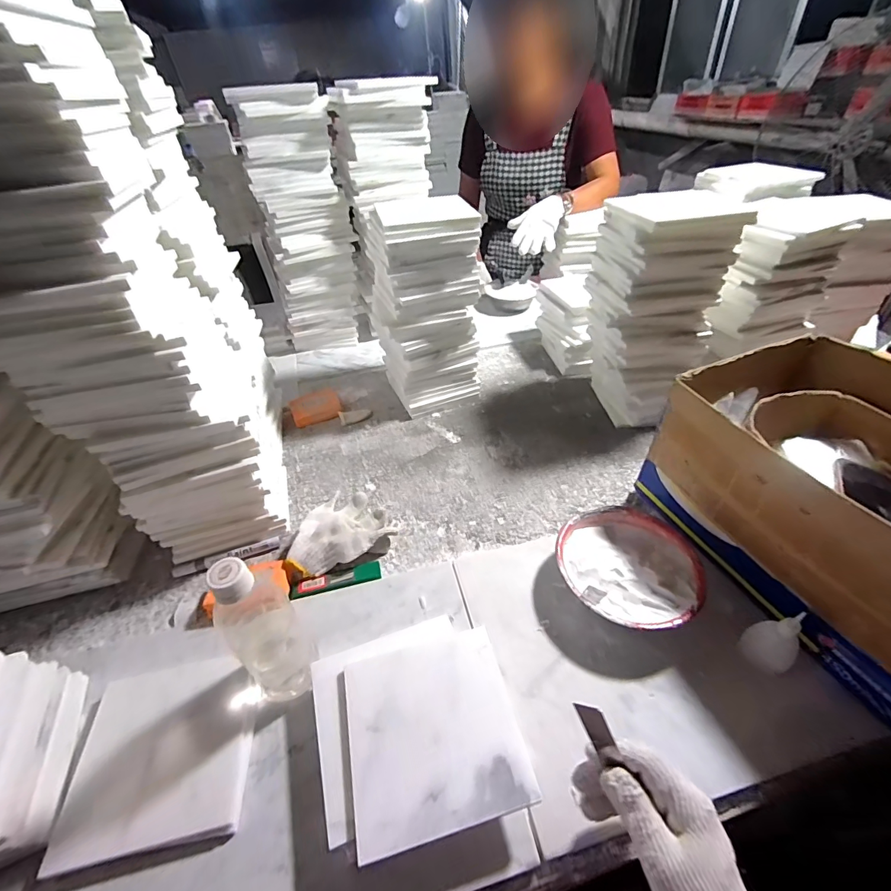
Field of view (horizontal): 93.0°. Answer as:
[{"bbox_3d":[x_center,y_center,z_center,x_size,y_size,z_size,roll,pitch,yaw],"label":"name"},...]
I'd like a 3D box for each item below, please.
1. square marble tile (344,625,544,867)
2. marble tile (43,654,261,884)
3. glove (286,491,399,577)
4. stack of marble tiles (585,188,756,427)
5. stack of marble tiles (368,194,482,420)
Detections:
[{"bbox_3d":[-0.012,0.264,0.398,0.153,0.008,0.153,-13,43,-8],"label":"square marble tile"},{"bbox_3d":[-0.278,0.299,0.421,0.159,0.018,0.160,-11,43,-5],"label":"marble tile"},{"bbox_3d":[-0.153,0.116,0.626,0.142,0.054,0.133,-4,42,3],"label":"glove"},{"bbox_3d":[0.353,-0.220,0.740,0.164,0.337,0.194,-9,42,-3],"label":"stack of marble tiles"},{"bbox_3d":[-0.034,-0.247,0.790,0.187,0.339,0.154,-9,42,-3],"label":"stack of marble tiles"}]

